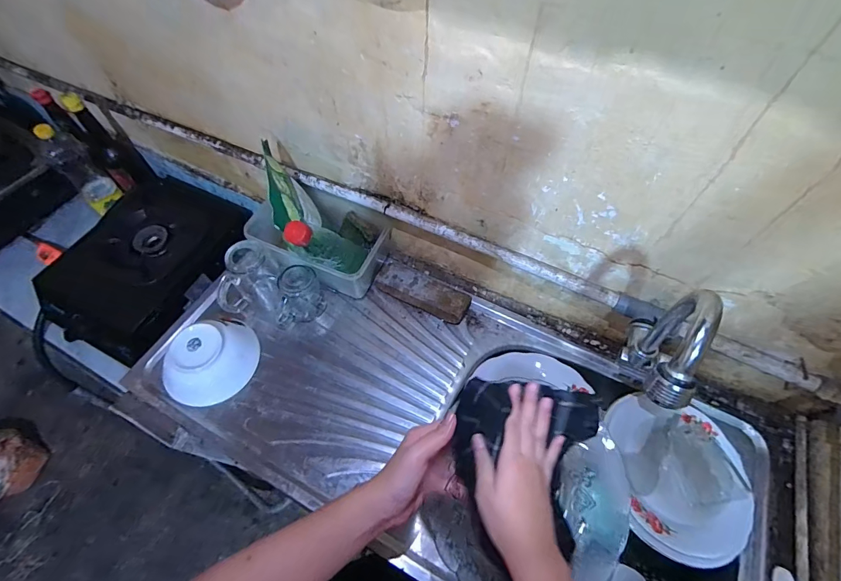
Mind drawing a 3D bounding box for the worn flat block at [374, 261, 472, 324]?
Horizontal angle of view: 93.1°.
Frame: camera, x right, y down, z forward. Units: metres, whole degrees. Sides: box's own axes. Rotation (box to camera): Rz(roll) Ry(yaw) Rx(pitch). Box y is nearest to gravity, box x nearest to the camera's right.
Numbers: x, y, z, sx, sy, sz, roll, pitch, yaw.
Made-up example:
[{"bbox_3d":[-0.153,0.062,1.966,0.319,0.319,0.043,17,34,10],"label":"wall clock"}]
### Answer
[{"bbox_3d":[0.003,0.002,0.730,0.171,0.033,0.062,24,63,14],"label":"worn flat block"}]

